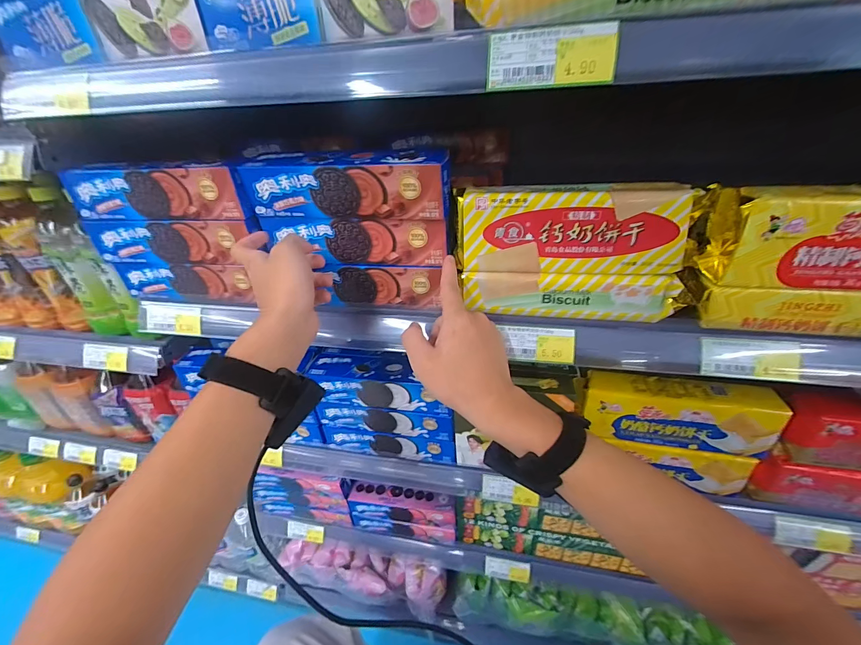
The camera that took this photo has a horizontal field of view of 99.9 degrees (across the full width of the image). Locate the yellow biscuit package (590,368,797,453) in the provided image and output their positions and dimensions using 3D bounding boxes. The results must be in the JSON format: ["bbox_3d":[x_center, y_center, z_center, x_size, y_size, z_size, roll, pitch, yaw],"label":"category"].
[{"bbox_3d":[0.315,0.110,0.468,0.217,0.088,0.054,3,35,10],"label":"yellow biscuit package"}]

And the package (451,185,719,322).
[{"bbox_3d":[0.146,-0.071,0.370,0.232,0.123,0.045,3,35,10],"label":"package"}]

